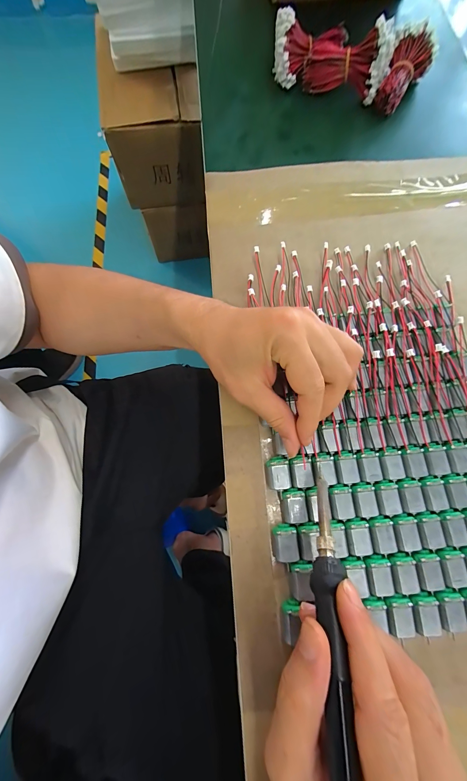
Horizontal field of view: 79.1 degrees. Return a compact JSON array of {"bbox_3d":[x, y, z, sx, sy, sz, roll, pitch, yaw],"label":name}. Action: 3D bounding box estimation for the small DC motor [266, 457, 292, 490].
[{"bbox_3d":[0.039,0.073,0.247,0.019,0.017,0.026,-7,73,-3],"label":"small DC motor"}]

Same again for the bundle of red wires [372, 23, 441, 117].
[{"bbox_3d":[0.217,-0.414,0.369,0.057,0.043,0.093,32,95,8],"label":"bundle of red wires"}]

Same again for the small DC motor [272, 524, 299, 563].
[{"bbox_3d":[0.041,0.124,0.232,0.019,0.018,0.026,-3,73,-2],"label":"small DC motor"}]

